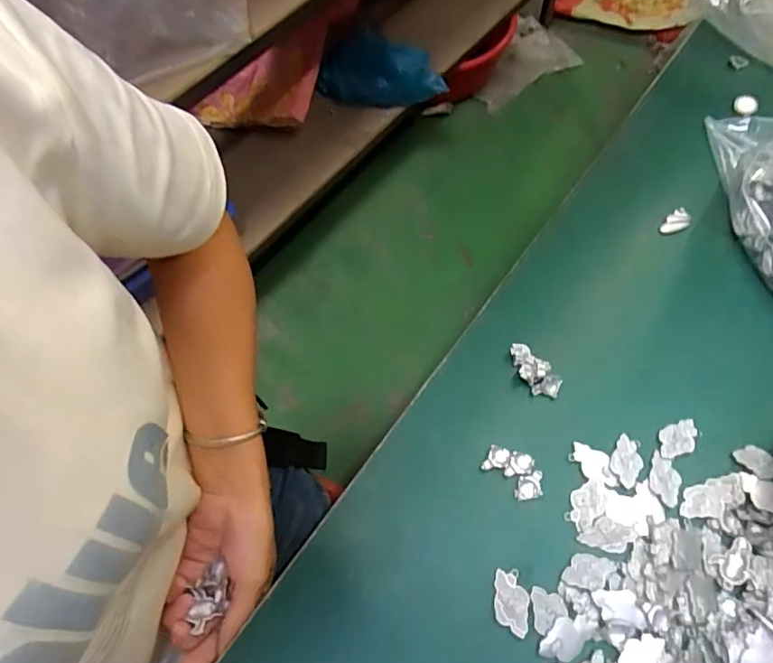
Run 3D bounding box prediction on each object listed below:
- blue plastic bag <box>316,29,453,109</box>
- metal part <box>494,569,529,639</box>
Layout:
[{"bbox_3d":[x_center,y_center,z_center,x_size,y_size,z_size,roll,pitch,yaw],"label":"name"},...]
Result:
[{"bbox_3d":[-0.027,-0.605,1.231,0.281,0.123,0.138,22,64,32],"label":"blue plastic bag"},{"bbox_3d":[0.081,0.177,0.345,0.021,0.005,0.037,5,63,4],"label":"metal part"}]

